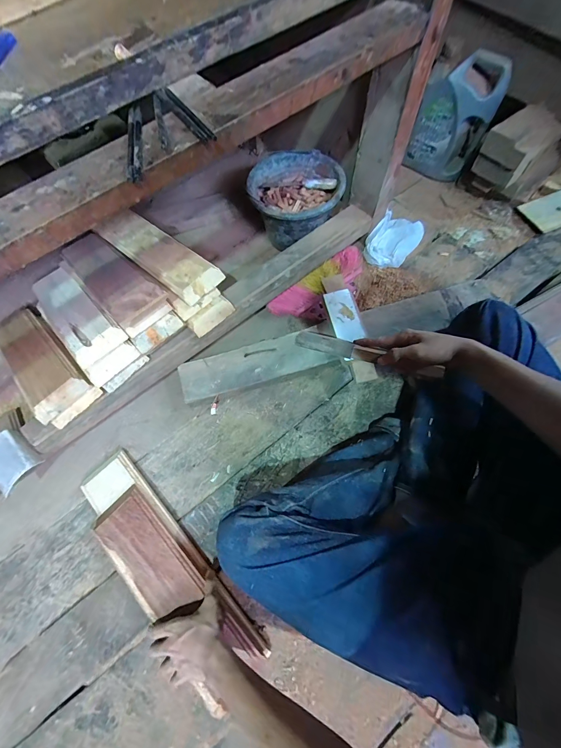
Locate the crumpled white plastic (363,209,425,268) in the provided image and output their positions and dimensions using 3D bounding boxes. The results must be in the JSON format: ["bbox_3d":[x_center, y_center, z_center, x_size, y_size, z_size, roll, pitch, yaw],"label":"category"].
[{"bbox_3d":[0.313,-0.376,0.881,0.119,0.040,0.220,36,72,16],"label":"crumpled white plastic"}]

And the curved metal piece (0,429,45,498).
[{"bbox_3d":[-0.525,0.164,0.604,0.096,0.030,0.079,39,71,17],"label":"curved metal piece"}]

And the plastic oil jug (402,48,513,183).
[{"bbox_3d":[0.480,-0.711,0.890,0.198,0.265,0.110,21,68,11],"label":"plastic oil jug"}]

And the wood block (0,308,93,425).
[{"bbox_3d":[-0.545,-0.039,0.701,0.348,0.034,0.106,36,71,29],"label":"wood block"}]

